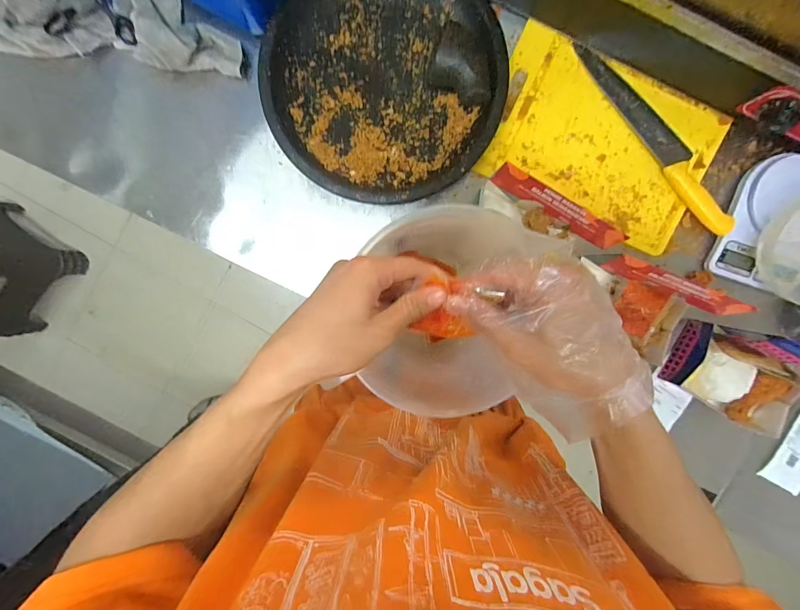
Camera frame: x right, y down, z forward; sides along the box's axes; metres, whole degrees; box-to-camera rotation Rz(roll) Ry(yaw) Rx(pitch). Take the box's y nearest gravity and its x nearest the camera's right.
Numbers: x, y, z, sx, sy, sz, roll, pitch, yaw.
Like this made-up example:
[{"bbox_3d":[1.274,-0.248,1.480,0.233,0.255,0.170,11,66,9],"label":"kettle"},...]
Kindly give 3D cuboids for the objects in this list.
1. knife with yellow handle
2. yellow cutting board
[{"bbox_3d":[0.391,-0.256,0.557,0.049,0.024,0.351,-37,95,3],"label":"knife with yellow handle"},{"bbox_3d":[0.306,-0.253,0.570,0.336,0.019,0.223,25,95,-3],"label":"yellow cutting board"}]

